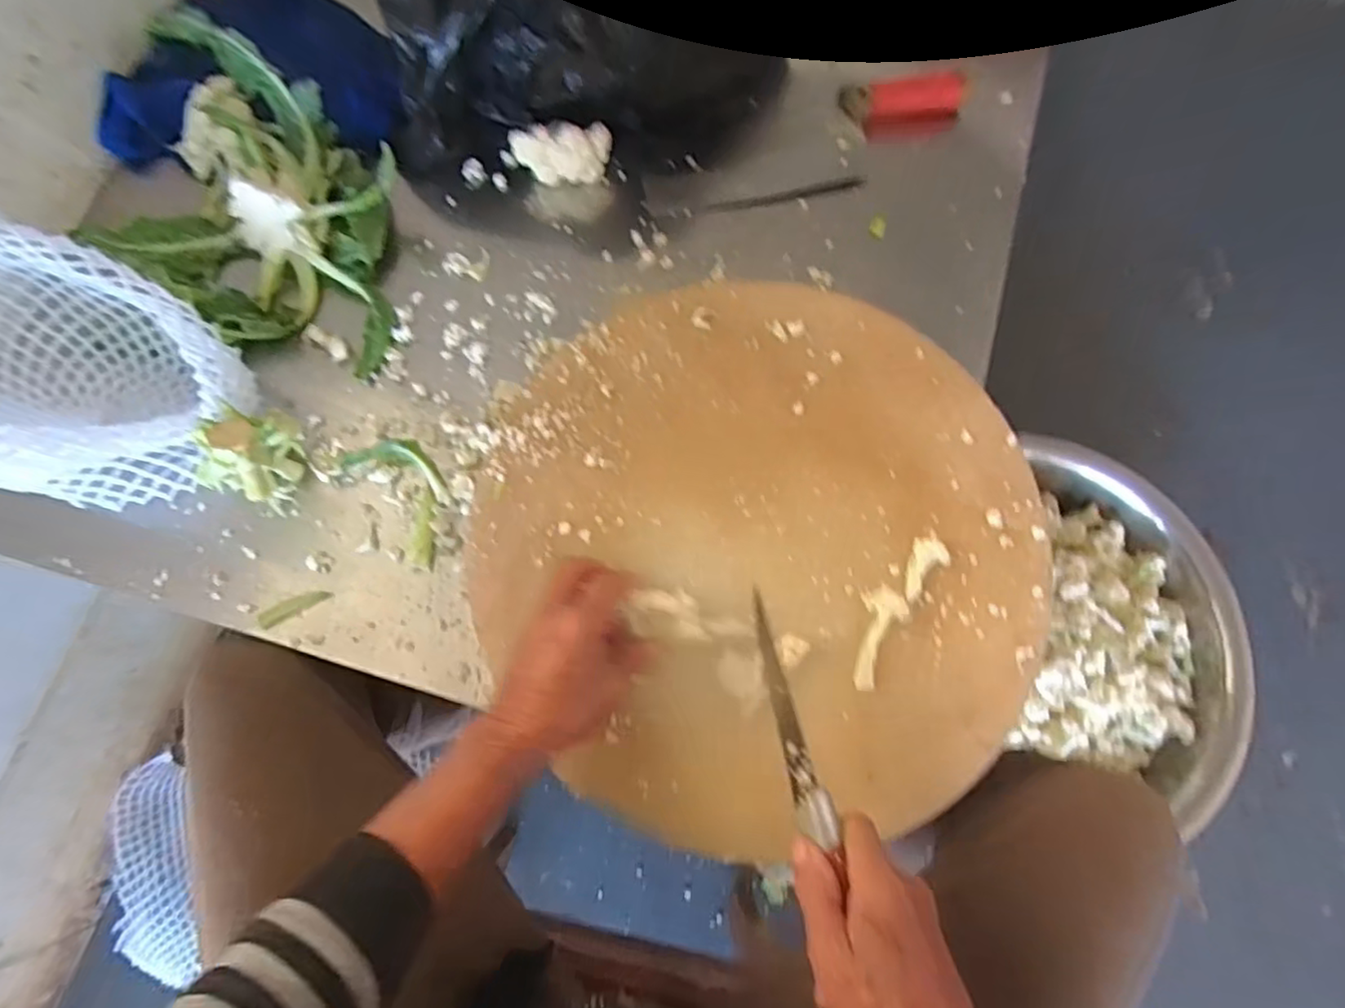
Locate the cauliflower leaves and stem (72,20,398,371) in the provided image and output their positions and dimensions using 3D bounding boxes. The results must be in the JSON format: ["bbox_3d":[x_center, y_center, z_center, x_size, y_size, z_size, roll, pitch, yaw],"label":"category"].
[{"bbox_3d":[-0.315,-0.231,0.513,0.241,0.099,0.206,33,76,7],"label":"cauliflower leaves and stem"}]

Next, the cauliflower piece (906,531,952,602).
[{"bbox_3d":[0.180,0.042,0.465,0.049,0.013,0.028,-42,80,-11],"label":"cauliflower piece"}]

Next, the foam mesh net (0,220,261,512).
[{"bbox_3d":[-0.438,-0.095,0.460,0.198,0.119,0.168,32,76,7],"label":"foam mesh net"}]

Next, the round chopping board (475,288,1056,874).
[{"bbox_3d":[0.063,0.022,0.469,0.395,0.017,0.396,0,75,-1],"label":"round chopping board"}]

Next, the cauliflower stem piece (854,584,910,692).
[{"bbox_3d":[0.147,0.095,0.453,0.031,0.011,0.073,10,75,1],"label":"cauliflower stem piece"}]

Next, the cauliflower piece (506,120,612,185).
[{"bbox_3d":[-0.095,-0.304,0.559,0.083,0.048,0.031,-6,75,-3],"label":"cauliflower piece"}]

